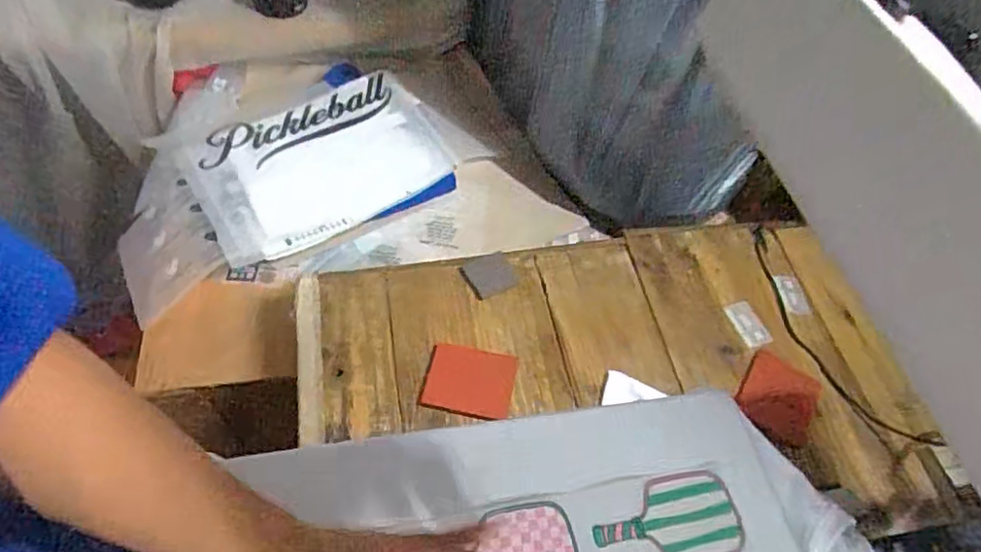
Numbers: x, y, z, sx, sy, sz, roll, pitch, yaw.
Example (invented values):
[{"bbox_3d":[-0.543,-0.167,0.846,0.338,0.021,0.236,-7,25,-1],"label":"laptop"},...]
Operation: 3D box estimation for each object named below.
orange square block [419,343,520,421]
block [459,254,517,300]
[{"bbox_3d":[-0.023,0.113,0.646,0.091,0.004,0.077,12,56,1],"label":"orange square block"},{"bbox_3d":[0.000,-0.003,0.723,0.063,0.007,0.061,-22,62,-20],"label":"block"}]

